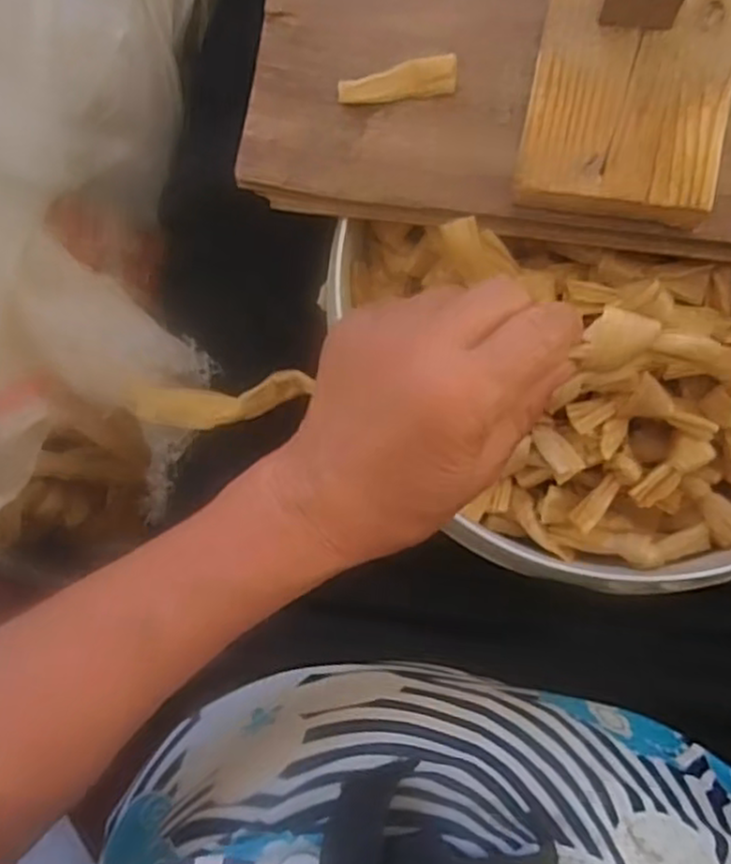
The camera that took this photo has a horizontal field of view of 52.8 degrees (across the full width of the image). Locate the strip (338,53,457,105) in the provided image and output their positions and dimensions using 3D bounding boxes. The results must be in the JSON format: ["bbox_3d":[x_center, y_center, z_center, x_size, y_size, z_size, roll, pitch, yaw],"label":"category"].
[{"bbox_3d":[0.016,-0.174,0.370,0.058,0.012,0.016,-6,85,8],"label":"strip"}]

